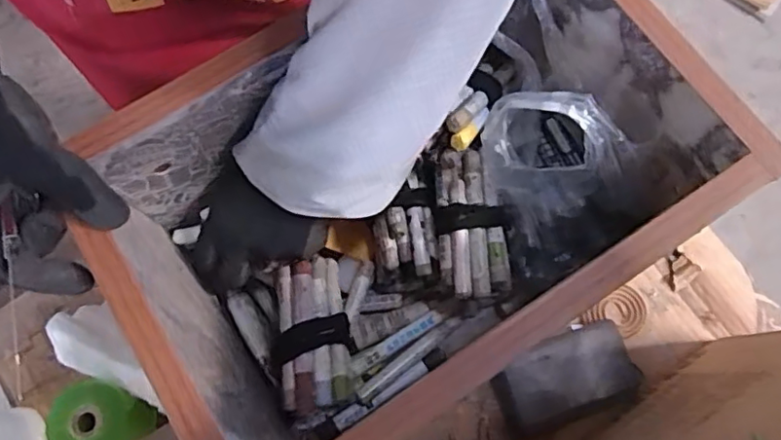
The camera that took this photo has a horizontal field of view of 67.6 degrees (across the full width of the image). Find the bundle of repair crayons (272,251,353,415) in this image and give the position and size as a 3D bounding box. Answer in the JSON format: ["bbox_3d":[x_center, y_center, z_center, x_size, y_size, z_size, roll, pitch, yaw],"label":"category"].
[{"bbox_3d":[-0.059,0.081,0.420,0.055,0.028,0.103,-13,74,-4],"label":"bundle of repair crayons"}]

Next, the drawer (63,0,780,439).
[{"bbox_3d":[0.010,-0.005,0.399,0.341,0.182,0.225,-32,76,-9],"label":"drawer"}]

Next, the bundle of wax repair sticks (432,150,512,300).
[{"bbox_3d":[0.059,0.003,0.431,0.048,0.032,0.107,-5,73,-2],"label":"bundle of wax repair sticks"}]

